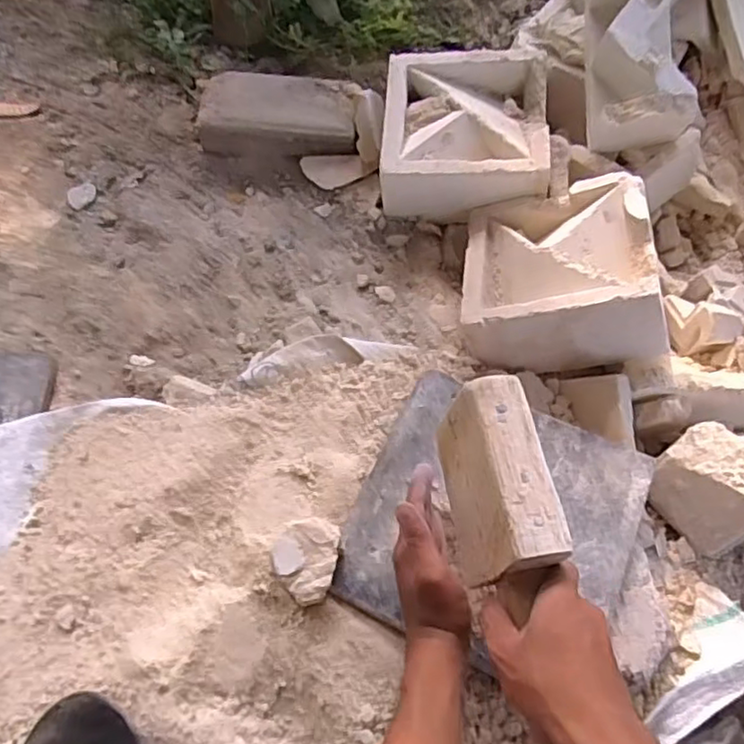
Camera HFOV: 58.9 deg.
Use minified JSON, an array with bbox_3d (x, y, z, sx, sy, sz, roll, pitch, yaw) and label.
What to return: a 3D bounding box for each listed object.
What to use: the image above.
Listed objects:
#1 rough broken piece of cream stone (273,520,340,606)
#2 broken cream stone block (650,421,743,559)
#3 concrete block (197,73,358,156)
[{"bbox_3d":[-0.058,0.164,0.571,0.054,0.033,0.067,7,63,2],"label":"rough broken piece of cream stone"},{"bbox_3d":[0.338,0.112,0.651,0.101,0.094,0.105,-37,70,-18],"label":"broken cream stone block"},{"bbox_3d":[-0.125,-0.345,0.902,0.212,0.066,0.115,7,63,1],"label":"concrete block"}]

